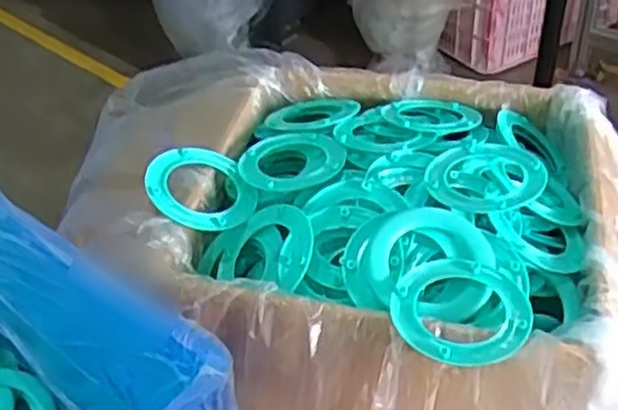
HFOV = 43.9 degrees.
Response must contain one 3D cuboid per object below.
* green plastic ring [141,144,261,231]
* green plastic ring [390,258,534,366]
[{"bbox_3d":[-0.104,-0.018,0.731,0.098,0.014,0.100,14,44,-14],"label":"green plastic ring"},{"bbox_3d":[0.118,0.081,0.598,0.105,0.011,0.101,-2,40,2],"label":"green plastic ring"}]

